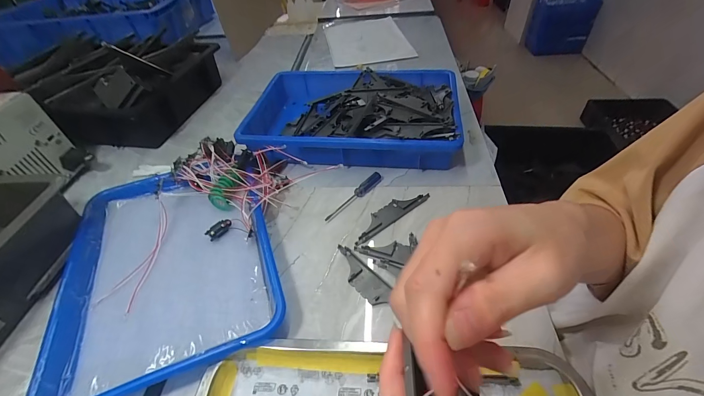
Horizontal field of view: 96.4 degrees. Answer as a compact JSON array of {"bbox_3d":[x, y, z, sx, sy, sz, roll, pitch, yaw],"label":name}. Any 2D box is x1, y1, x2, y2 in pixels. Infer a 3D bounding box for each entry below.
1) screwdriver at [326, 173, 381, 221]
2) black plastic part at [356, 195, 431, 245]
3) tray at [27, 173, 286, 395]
[{"bbox_3d":[0.004,-0.003,0.478,0.017,0.016,0.114,33,56,31],"label":"screwdriver"},{"bbox_3d":[0.054,0.022,0.455,0.132,0.006,0.031,-31,50,-23],"label":"black plastic part"},{"bbox_3d":[-0.234,0.074,0.411,0.245,0.032,0.313,-17,46,-11],"label":"tray"}]

